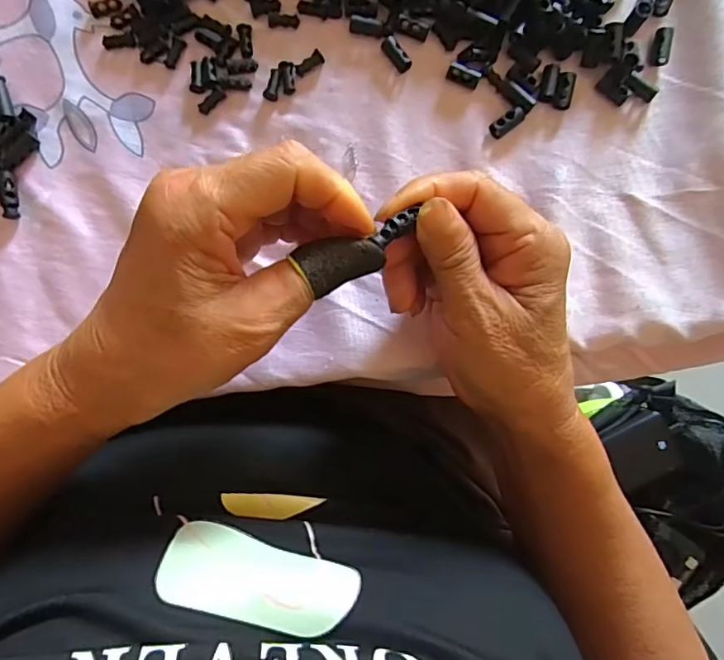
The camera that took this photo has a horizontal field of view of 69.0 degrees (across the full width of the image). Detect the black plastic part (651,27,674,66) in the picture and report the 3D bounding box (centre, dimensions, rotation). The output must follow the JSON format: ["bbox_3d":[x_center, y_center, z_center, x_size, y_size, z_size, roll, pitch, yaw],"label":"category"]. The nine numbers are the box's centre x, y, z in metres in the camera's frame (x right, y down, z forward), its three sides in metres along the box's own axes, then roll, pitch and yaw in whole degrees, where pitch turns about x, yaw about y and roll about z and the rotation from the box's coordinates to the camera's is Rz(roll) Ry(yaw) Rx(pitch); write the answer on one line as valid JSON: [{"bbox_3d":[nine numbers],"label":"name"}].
[{"bbox_3d":[0.165,-0.156,0.289,0.008,0.005,0.019,4,104,0],"label":"black plastic part"}]

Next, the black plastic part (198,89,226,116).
[{"bbox_3d":[-0.083,-0.126,0.291,0.016,0.004,0.006,-44,89,-1],"label":"black plastic part"}]

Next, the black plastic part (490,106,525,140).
[{"bbox_3d":[0.080,-0.114,0.288,0.019,0.007,0.010,-39,89,-1],"label":"black plastic part"}]

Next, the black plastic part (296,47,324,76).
[{"bbox_3d":[-0.029,-0.147,0.291,0.017,0.006,0.006,-35,89,-1],"label":"black plastic part"}]

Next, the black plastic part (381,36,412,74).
[{"bbox_3d":[0.019,-0.152,0.290,0.008,0.007,0.020,-40,89,-1],"label":"black plastic part"}]

